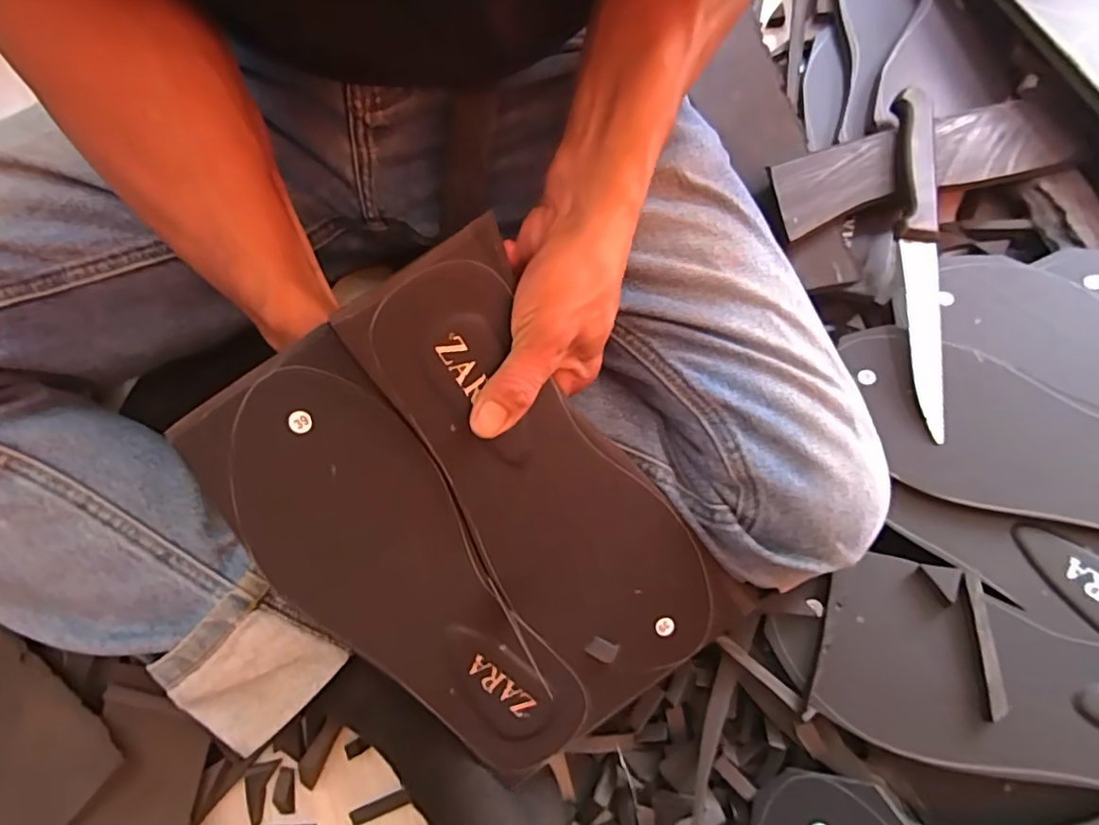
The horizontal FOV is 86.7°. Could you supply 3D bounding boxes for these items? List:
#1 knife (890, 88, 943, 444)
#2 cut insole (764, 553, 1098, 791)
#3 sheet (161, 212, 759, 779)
[{"bbox_3d":[0.251,-0.107,0.400,0.026,0.022,0.251,6,77,3],"label":"knife"},{"bbox_3d":[0.264,0.138,0.304,0.269,0.019,0.101,3,68,21],"label":"cut insole"},{"bbox_3d":[-0.035,0.067,0.296,0.178,0.023,0.255,-35,105,1],"label":"sheet"}]

